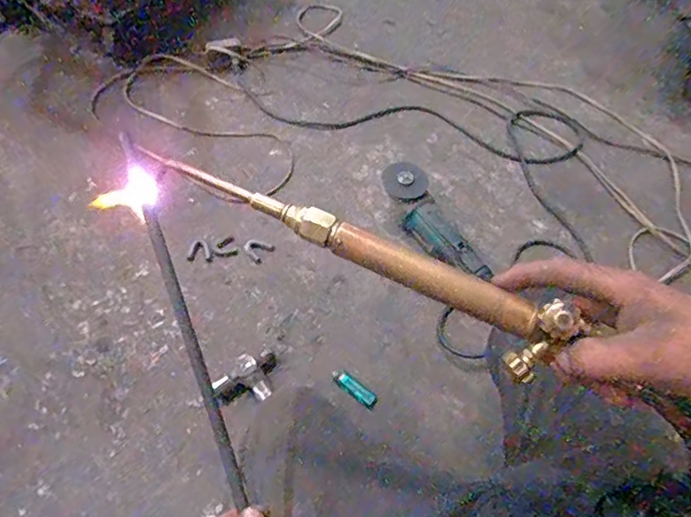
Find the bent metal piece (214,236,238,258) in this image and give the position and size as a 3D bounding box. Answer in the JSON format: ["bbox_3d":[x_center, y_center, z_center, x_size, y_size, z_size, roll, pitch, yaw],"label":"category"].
[{"bbox_3d":[-0.232,-0.019,0.962,0.042,0.008,0.038,-16,63,-10],"label":"bent metal piece"}]

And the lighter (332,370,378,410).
[{"bbox_3d":[0.015,0.215,0.830,0.084,0.008,0.026,34,66,15],"label":"lighter"}]

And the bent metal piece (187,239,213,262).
[{"bbox_3d":[-0.278,-0.015,0.954,0.042,0.009,0.046,-4,62,-4],"label":"bent metal piece"}]

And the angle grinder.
[{"bbox_3d":[0.169,-0.062,0.953,0.079,0.097,0.266,-31,67,-17],"label":"angle grinder"}]

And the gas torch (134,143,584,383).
[{"bbox_3d":[0.007,-0.007,0.372,0.330,0.046,0.043,25,64,11],"label":"gas torch"}]

